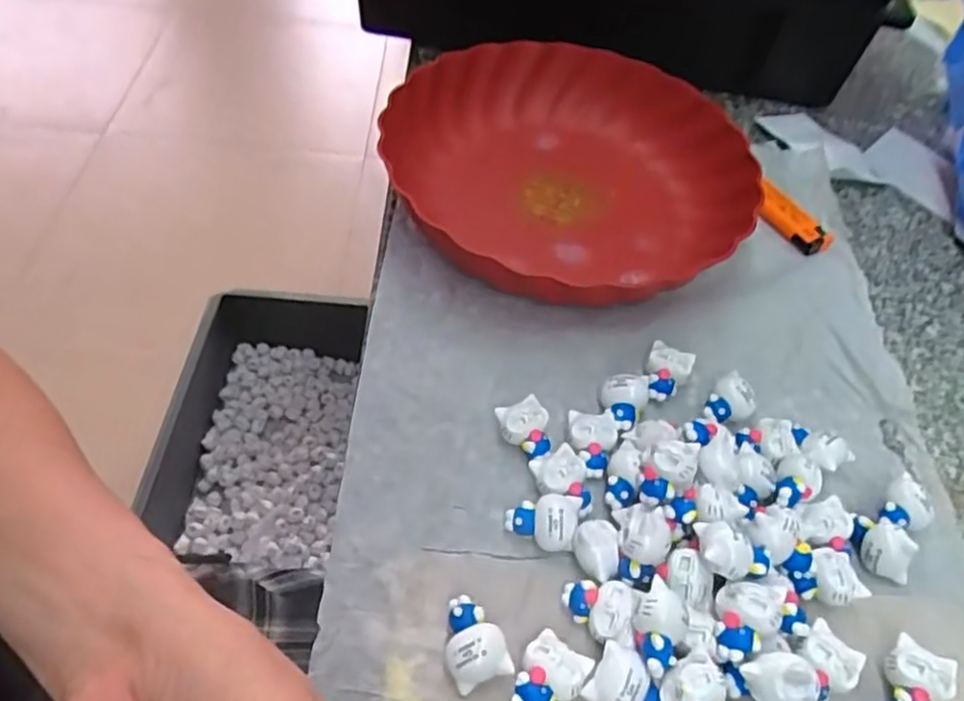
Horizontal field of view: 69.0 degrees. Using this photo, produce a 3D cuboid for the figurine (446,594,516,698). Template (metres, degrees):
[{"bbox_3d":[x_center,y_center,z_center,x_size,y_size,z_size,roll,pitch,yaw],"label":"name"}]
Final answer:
[{"bbox_3d":[-0.006,0.121,0.292,0.022,0.021,0.035,-18,55,-20],"label":"figurine"}]

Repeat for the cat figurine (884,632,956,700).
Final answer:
[{"bbox_3d":[0.181,0.141,0.296,0.025,0.018,0.033,32,55,19],"label":"cat figurine"}]

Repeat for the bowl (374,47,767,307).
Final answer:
[{"bbox_3d":[0.063,-0.122,0.475,0.231,0.052,0.231,3,51,-4],"label":"bowl"}]

